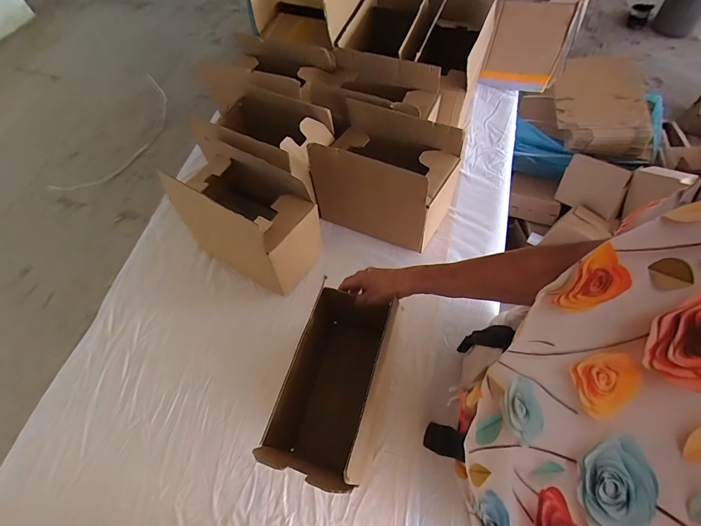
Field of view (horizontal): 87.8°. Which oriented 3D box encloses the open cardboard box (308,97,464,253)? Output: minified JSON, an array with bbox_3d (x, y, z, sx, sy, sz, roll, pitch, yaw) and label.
[{"bbox_3d":[0.066,-0.156,0.719,0.248,0.232,0.148,21,65,13],"label":"open cardboard box"}]

